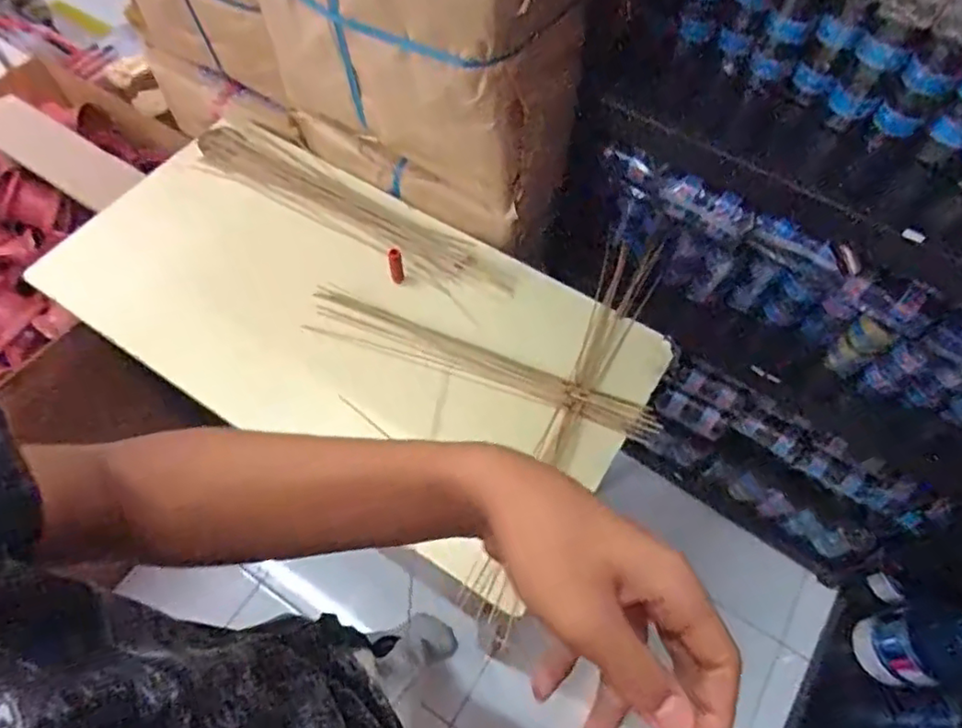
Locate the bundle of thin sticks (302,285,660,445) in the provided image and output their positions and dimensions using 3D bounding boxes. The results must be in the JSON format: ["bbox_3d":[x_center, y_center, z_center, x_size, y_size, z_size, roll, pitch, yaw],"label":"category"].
[{"bbox_3d":[-0.007,-0.004,0.777,0.460,0.032,0.056,18,84,14],"label":"bundle of thin sticks"}]

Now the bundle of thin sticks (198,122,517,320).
[{"bbox_3d":[-0.199,-0.223,0.903,0.556,0.035,0.099,29,64,14],"label":"bundle of thin sticks"}]

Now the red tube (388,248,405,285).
[{"bbox_3d":[-0.111,-0.131,0.801,0.017,0.046,0.018,-15,62,-9],"label":"red tube"}]

